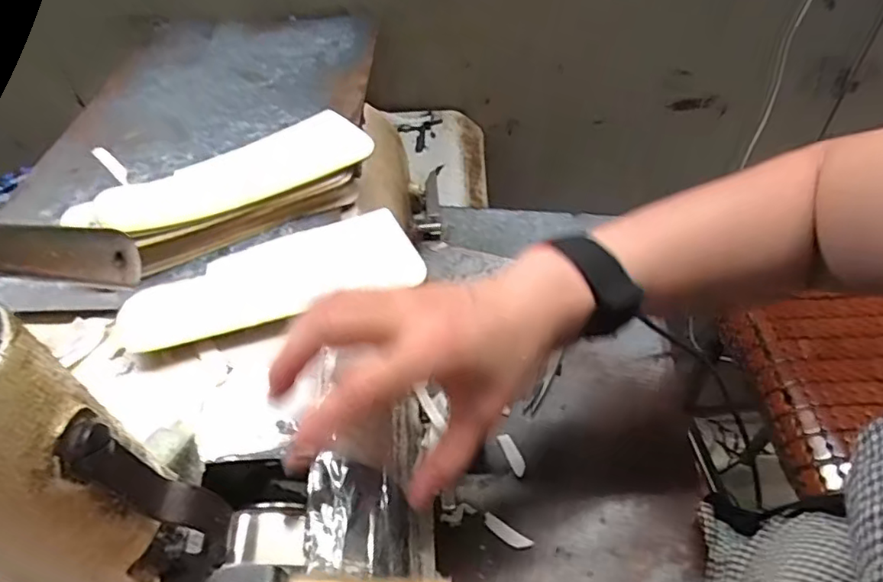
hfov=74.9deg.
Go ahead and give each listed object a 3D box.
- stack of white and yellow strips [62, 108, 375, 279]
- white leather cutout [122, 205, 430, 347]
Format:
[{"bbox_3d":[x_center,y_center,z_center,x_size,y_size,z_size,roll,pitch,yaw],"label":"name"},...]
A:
[{"bbox_3d":[-0.138,-0.067,0.389,0.184,0.034,0.073,-27,54,-19],"label":"stack of white and yellow strips"},{"bbox_3d":[-0.102,-0.005,0.350,0.173,0.006,0.065,-20,53,-11],"label":"white leather cutout"}]

